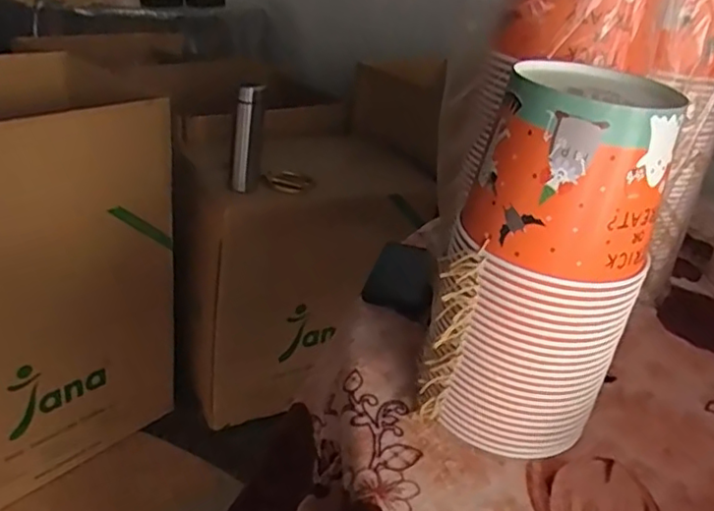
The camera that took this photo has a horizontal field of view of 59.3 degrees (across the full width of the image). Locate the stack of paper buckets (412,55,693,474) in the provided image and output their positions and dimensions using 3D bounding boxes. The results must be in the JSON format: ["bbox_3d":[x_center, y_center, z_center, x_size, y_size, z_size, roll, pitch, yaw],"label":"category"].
[{"bbox_3d":[0.158,0.014,0.539,0.155,0.318,0.132,20,30,23],"label":"stack of paper buckets"}]

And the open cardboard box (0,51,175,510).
[{"bbox_3d":[-0.719,0.038,1.272,0.498,0.773,0.575,26,33,32],"label":"open cardboard box"}]

